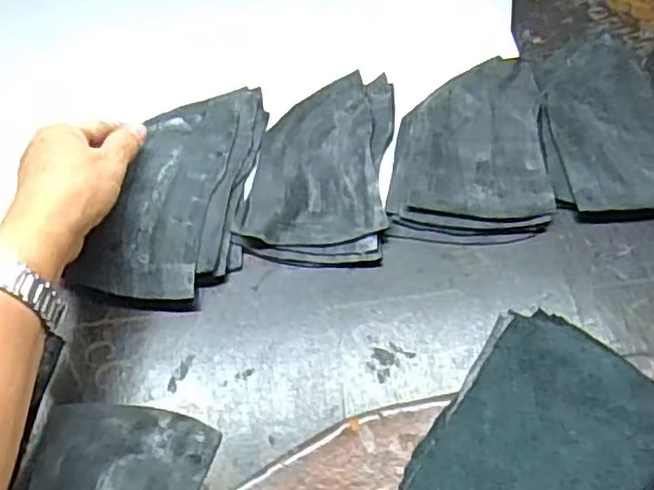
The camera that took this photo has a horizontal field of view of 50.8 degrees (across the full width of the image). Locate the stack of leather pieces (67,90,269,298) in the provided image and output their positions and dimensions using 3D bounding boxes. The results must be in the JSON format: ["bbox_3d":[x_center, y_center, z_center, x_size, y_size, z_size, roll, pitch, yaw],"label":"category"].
[{"bbox_3d":[-0.092,-0.043,0.479,0.088,0.024,0.185,12,58,12],"label":"stack of leather pieces"}]

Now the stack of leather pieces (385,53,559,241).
[{"bbox_3d":[0.101,-0.074,0.493,0.105,0.012,0.164,2,56,5],"label":"stack of leather pieces"}]

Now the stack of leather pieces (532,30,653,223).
[{"bbox_3d":[0.210,-0.093,0.500,0.112,0.012,0.176,0,56,4],"label":"stack of leather pieces"}]

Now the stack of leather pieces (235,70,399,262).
[{"bbox_3d":[0.001,-0.061,0.497,0.095,0.012,0.169,8,57,9],"label":"stack of leather pieces"}]

